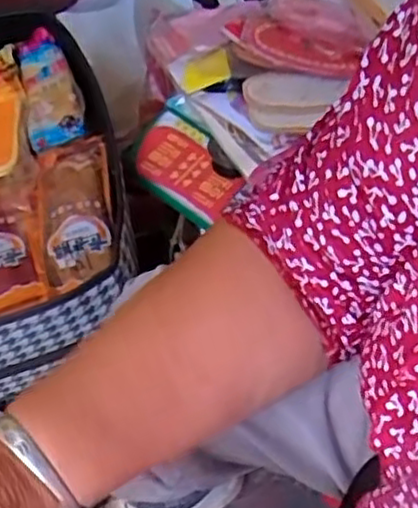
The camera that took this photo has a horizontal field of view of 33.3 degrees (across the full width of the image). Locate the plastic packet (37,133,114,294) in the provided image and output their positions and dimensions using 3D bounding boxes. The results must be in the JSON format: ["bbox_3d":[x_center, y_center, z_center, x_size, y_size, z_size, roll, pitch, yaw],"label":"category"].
[{"bbox_3d":[-0.145,-0.044,0.751,0.078,0.030,0.190,-8,50,-3],"label":"plastic packet"}]

